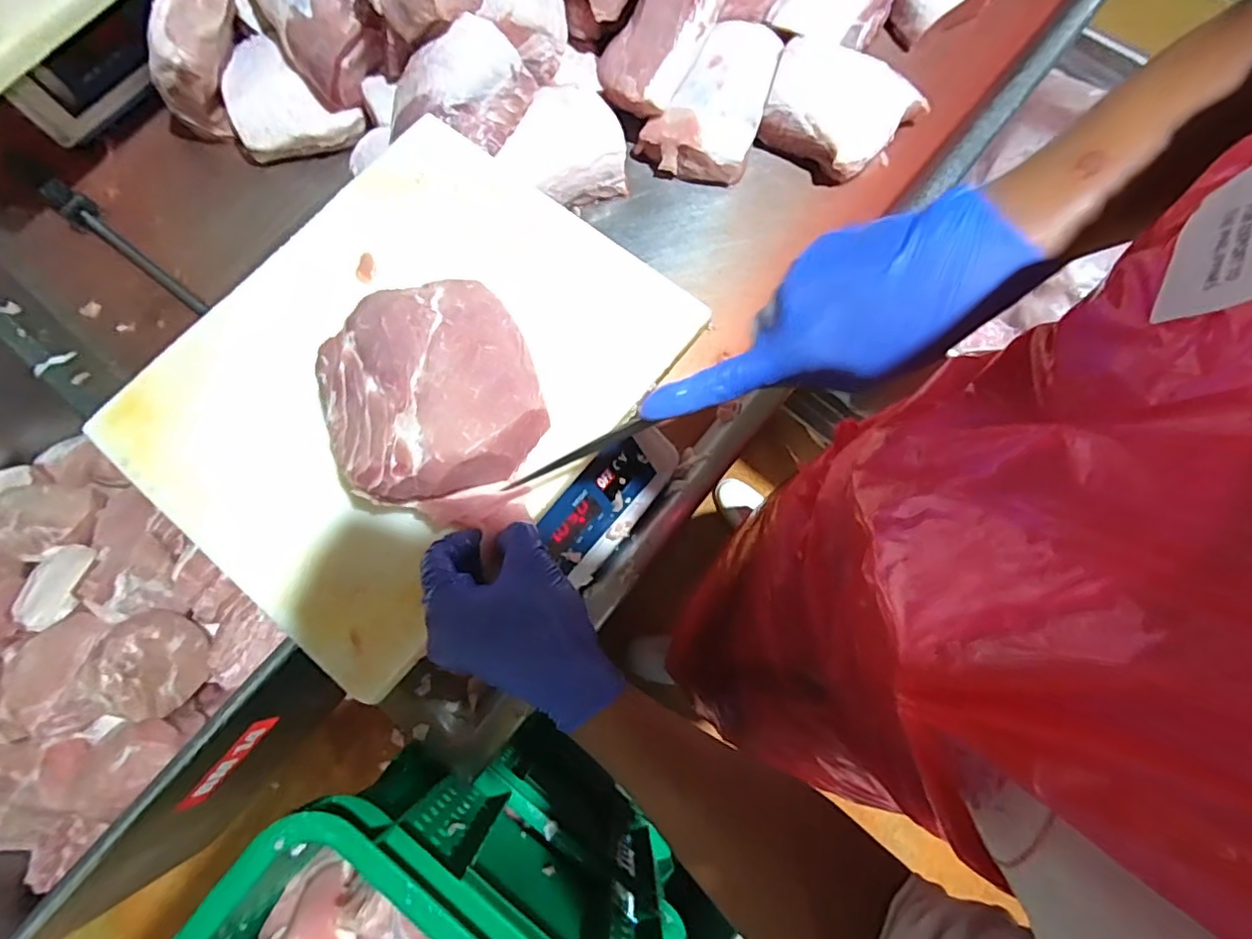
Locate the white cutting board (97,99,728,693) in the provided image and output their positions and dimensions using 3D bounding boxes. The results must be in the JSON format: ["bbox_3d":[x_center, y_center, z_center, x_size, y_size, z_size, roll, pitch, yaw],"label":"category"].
[{"bbox_3d":[-0.164,-0.074,0.441,0.294,0.018,0.365,38,78,9],"label":"white cutting board"}]

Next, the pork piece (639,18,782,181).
[{"bbox_3d":[0.104,-0.436,0.687,0.123,0.071,0.193,21,76,5],"label":"pork piece"}]

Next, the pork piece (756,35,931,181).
[{"bbox_3d":[0.249,-0.419,0.687,0.169,0.060,0.135,26,76,6],"label":"pork piece"}]

